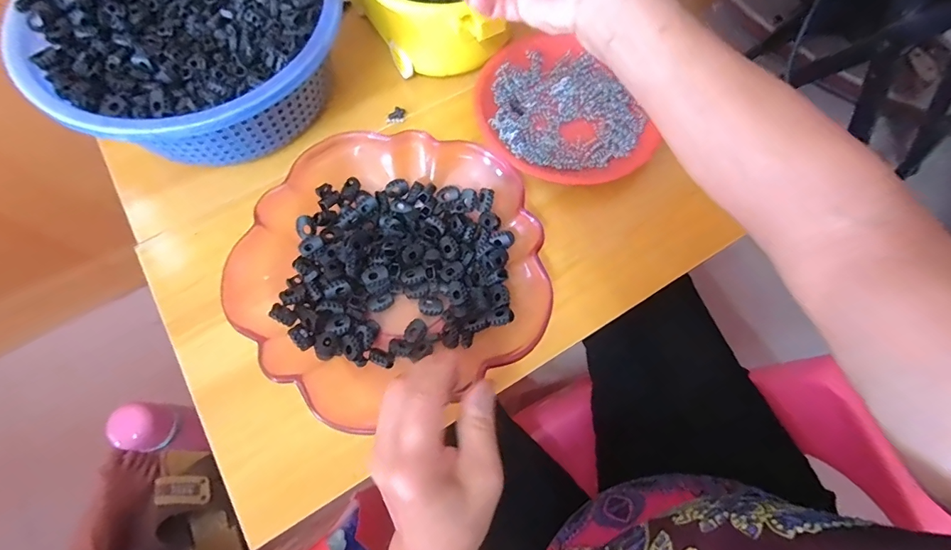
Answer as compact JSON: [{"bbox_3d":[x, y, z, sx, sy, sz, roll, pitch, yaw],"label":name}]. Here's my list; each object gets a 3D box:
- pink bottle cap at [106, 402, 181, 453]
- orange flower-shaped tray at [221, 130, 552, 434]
[{"bbox_3d":[-0.441,0.201,0.586,0.055,0.062,0.057,0,69,-1],"label":"pink bottle cap"},{"bbox_3d":[-0.070,-0.008,0.374,0.250,0.047,0.245,-14,70,-6],"label":"orange flower-shaped tray"}]

